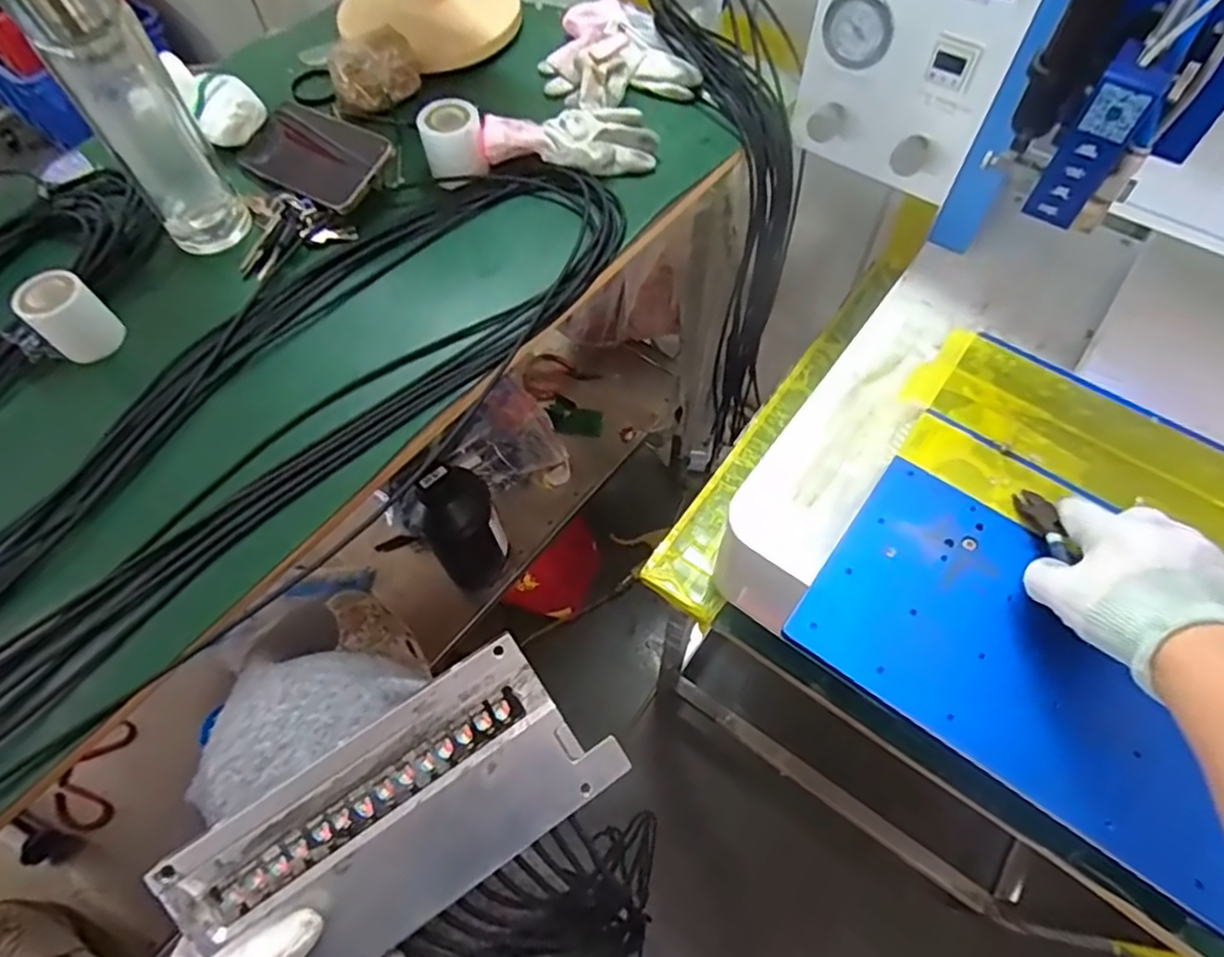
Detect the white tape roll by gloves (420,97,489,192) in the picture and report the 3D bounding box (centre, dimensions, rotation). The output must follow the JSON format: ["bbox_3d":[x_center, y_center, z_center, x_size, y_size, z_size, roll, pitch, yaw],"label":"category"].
[{"bbox_3d":[-0.140,-0.297,0.595,0.051,0.046,0.054,-1,61,1],"label":"white tape roll by gloves"}]

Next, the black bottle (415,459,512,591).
[{"bbox_3d":[-0.174,0.067,0.803,0.089,0.210,0.062,-28,64,-13],"label":"black bottle"}]

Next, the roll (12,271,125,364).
[{"bbox_3d":[-0.411,-0.123,0.511,0.047,0.051,0.047,-1,61,1],"label":"roll"}]

